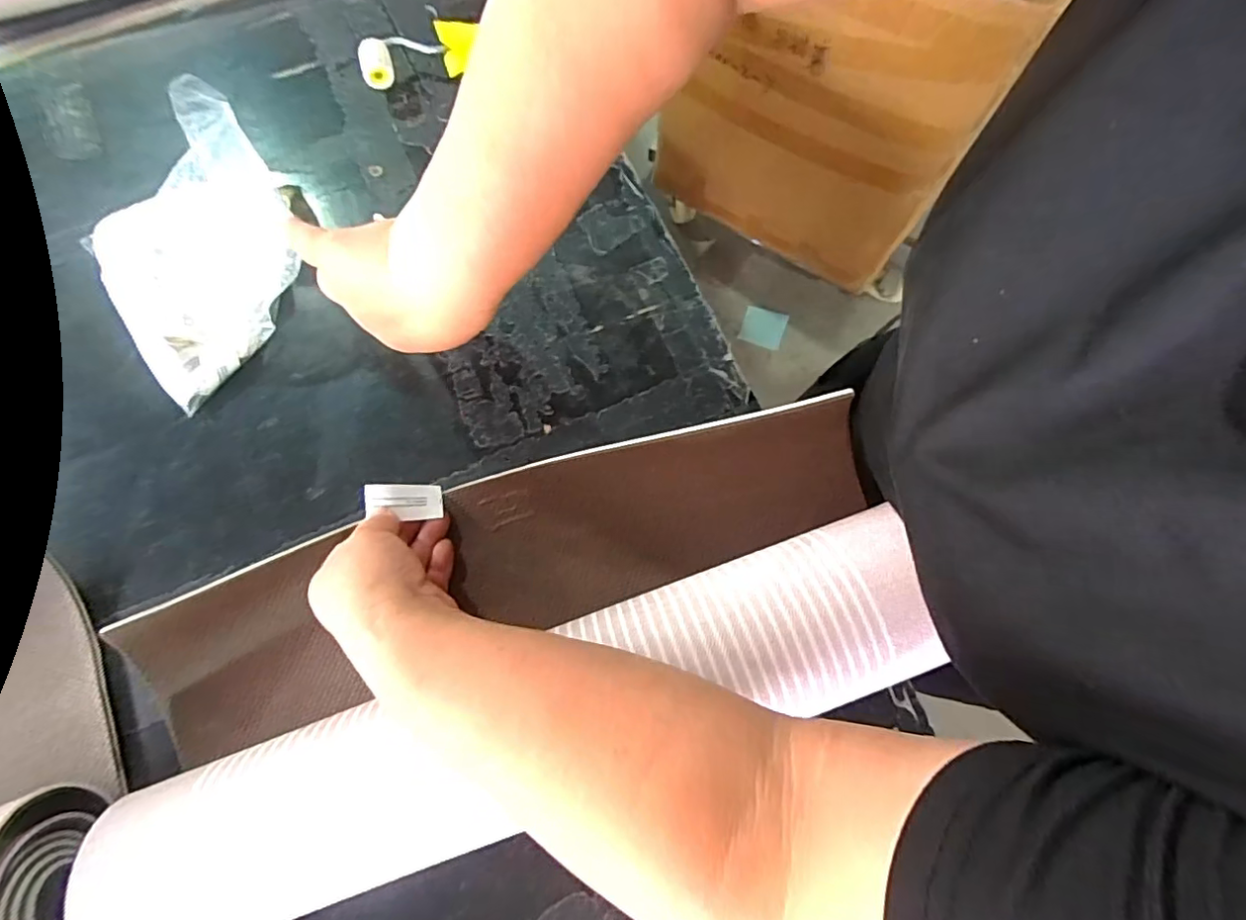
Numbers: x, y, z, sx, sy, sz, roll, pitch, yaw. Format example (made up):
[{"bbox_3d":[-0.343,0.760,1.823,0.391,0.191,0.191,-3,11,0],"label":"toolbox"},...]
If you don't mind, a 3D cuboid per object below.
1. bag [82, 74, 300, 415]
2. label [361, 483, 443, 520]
[{"bbox_3d":[-0.330,-0.166,0.430,0.154,0.064,0.184,-34,78,-7],"label":"bag"},{"bbox_3d":[-0.153,0.028,0.391,0.054,0.004,0.024,7,75,-22],"label":"label"}]

